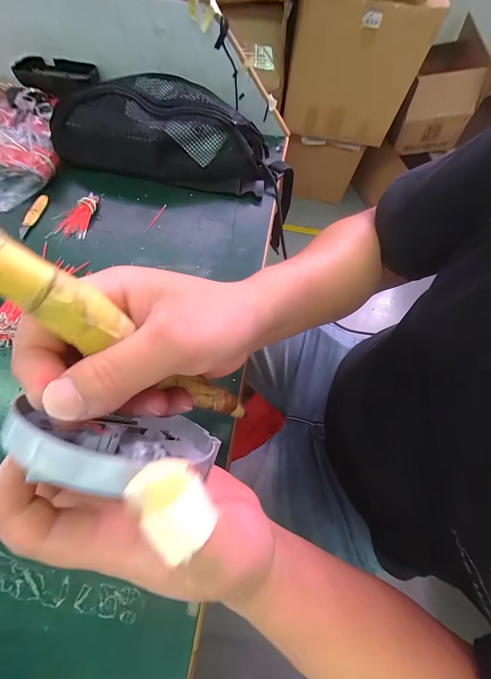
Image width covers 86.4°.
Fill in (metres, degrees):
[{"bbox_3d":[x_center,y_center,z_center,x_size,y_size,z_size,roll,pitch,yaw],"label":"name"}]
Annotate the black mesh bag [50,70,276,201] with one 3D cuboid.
[{"bbox_3d":[-0.107,-0.291,0.365,0.280,0.085,0.117,9,69,0],"label":"black mesh bag"}]

